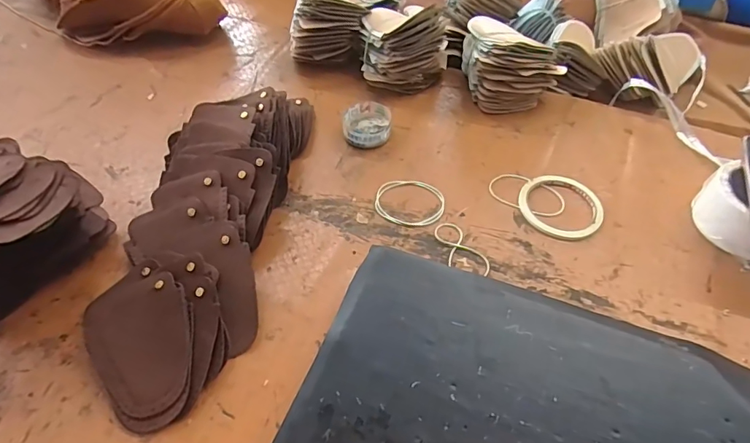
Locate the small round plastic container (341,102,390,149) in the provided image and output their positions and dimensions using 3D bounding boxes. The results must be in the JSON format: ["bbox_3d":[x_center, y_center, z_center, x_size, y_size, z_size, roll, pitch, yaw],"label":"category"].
[{"bbox_3d":[-0.010,-0.129,0.622,0.061,0.023,0.070,-7,51,-4],"label":"small round plastic container"}]

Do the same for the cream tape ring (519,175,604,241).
[{"bbox_3d":[0.218,-0.019,0.544,0.094,0.007,0.094,-1,51,1],"label":"cream tape ring"}]

